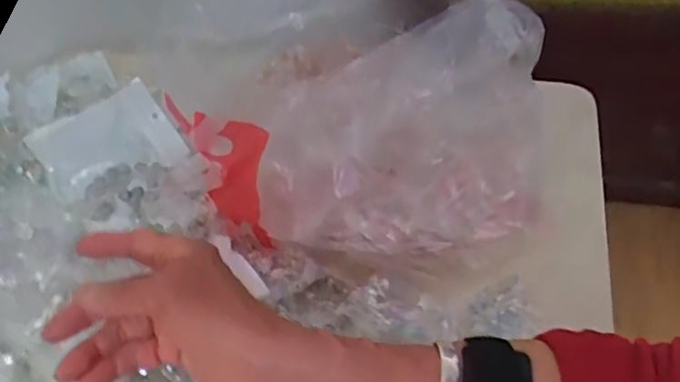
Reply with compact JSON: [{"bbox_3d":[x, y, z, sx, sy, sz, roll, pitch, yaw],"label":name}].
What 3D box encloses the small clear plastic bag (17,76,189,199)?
[{"bbox_3d":[-0.203,-0.046,0.519,0.115,0.034,0.089,-25,41,-22],"label":"small clear plastic bag"}]

